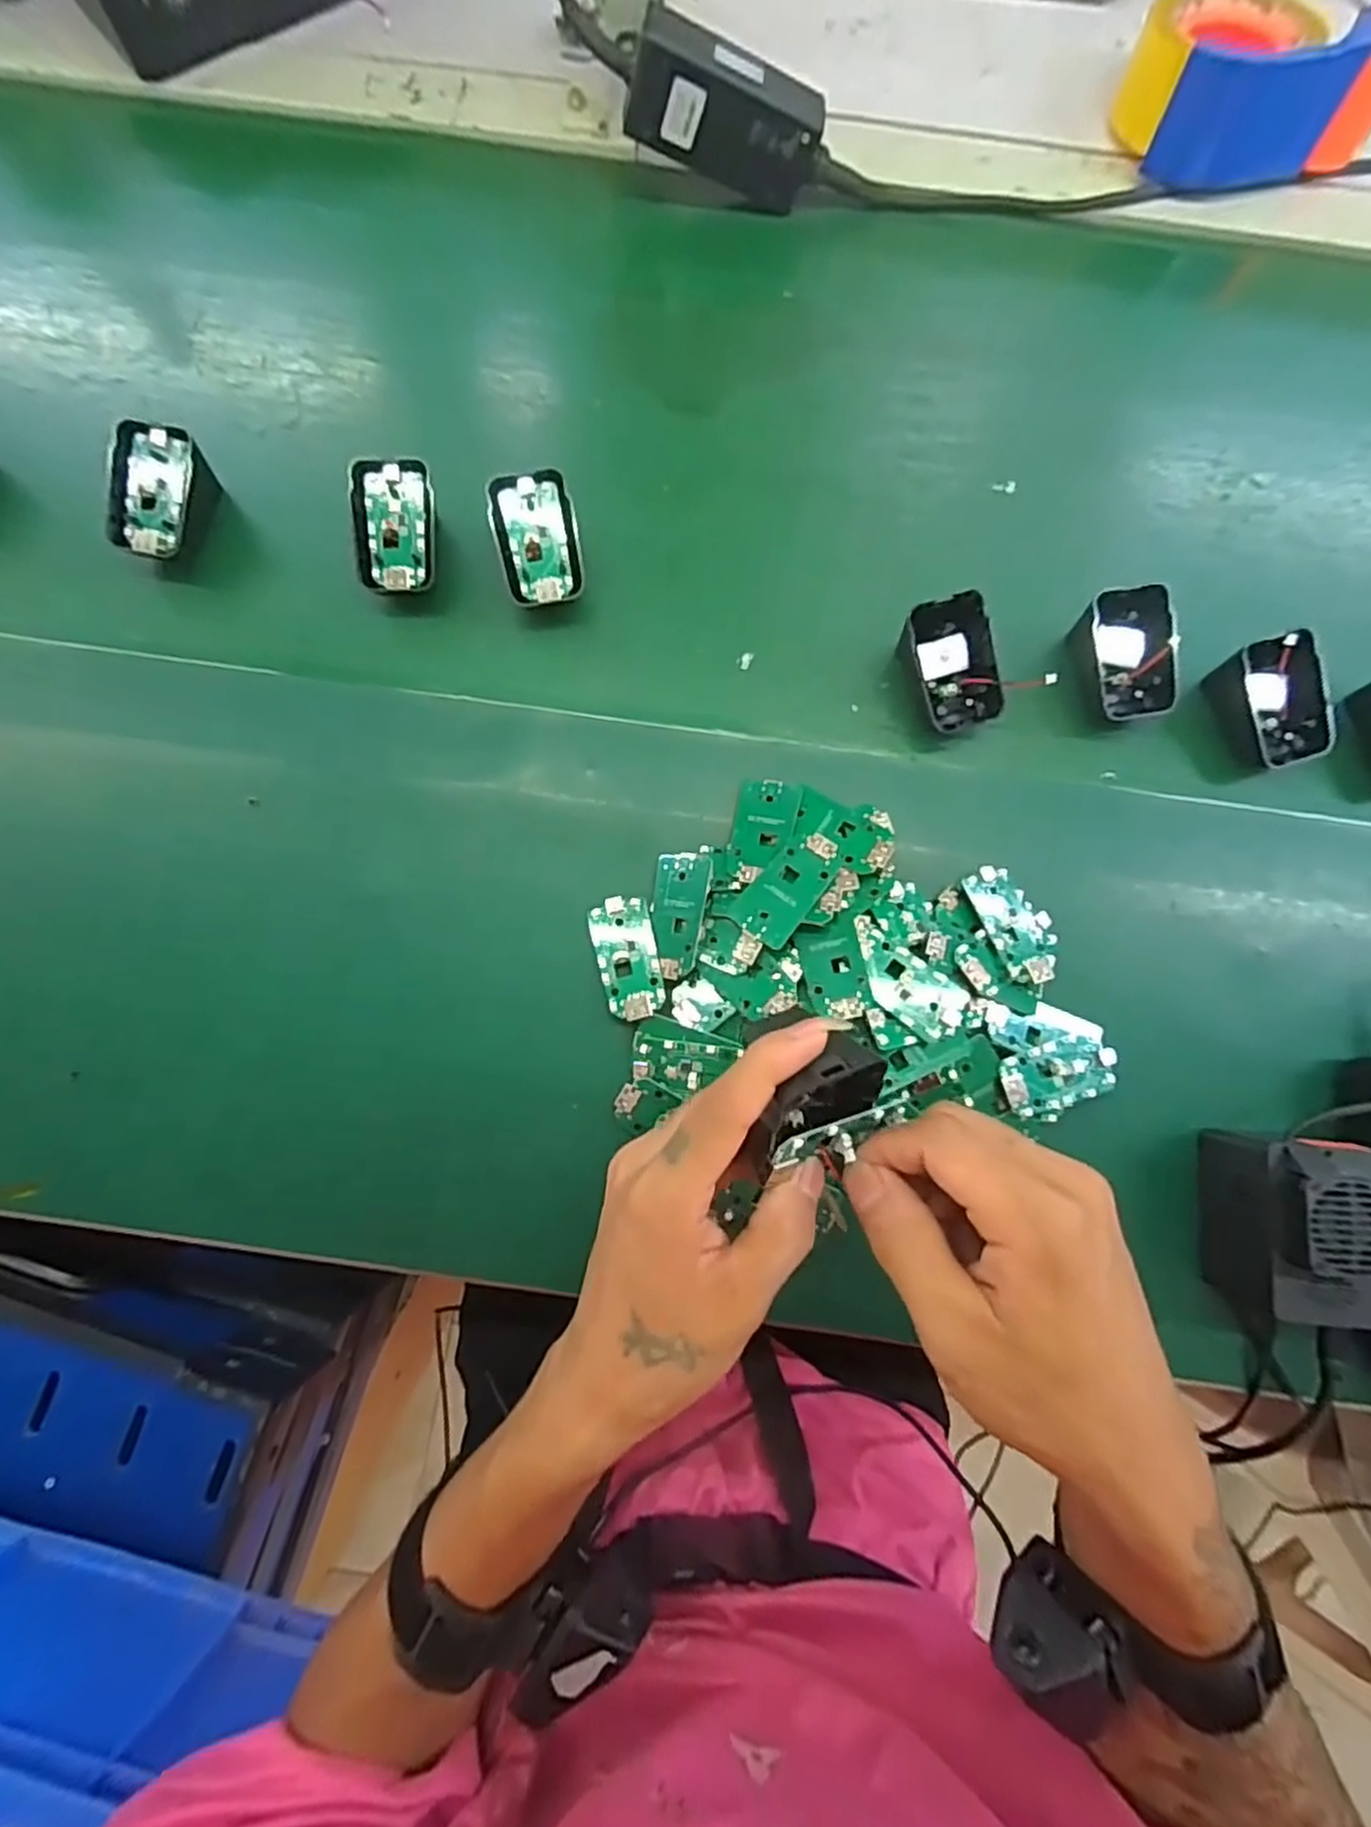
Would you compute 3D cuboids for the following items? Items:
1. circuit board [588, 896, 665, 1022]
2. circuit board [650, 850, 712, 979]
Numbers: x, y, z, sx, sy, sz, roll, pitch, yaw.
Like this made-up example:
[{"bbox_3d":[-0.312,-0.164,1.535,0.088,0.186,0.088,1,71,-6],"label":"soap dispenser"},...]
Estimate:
[{"bbox_3d":[-0.030,0.022,0.375,0.031,0.005,0.064,-15,73,2],"label":"circuit board"},{"bbox_3d":[-0.005,0.001,0.375,0.028,0.005,0.063,9,86,17],"label":"circuit board"}]

